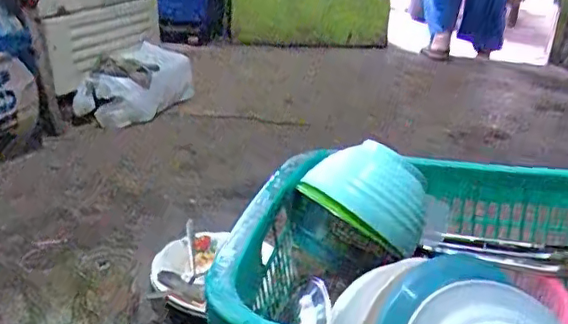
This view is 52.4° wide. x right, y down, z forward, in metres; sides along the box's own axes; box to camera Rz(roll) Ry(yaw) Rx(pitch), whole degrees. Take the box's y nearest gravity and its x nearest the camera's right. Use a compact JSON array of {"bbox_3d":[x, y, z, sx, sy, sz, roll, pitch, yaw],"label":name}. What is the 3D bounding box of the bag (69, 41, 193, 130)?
[{"bbox_3d":[-0.396,-0.225,1.617,0.201,0.136,0.368,8,23,14],"label":"bag"}]

